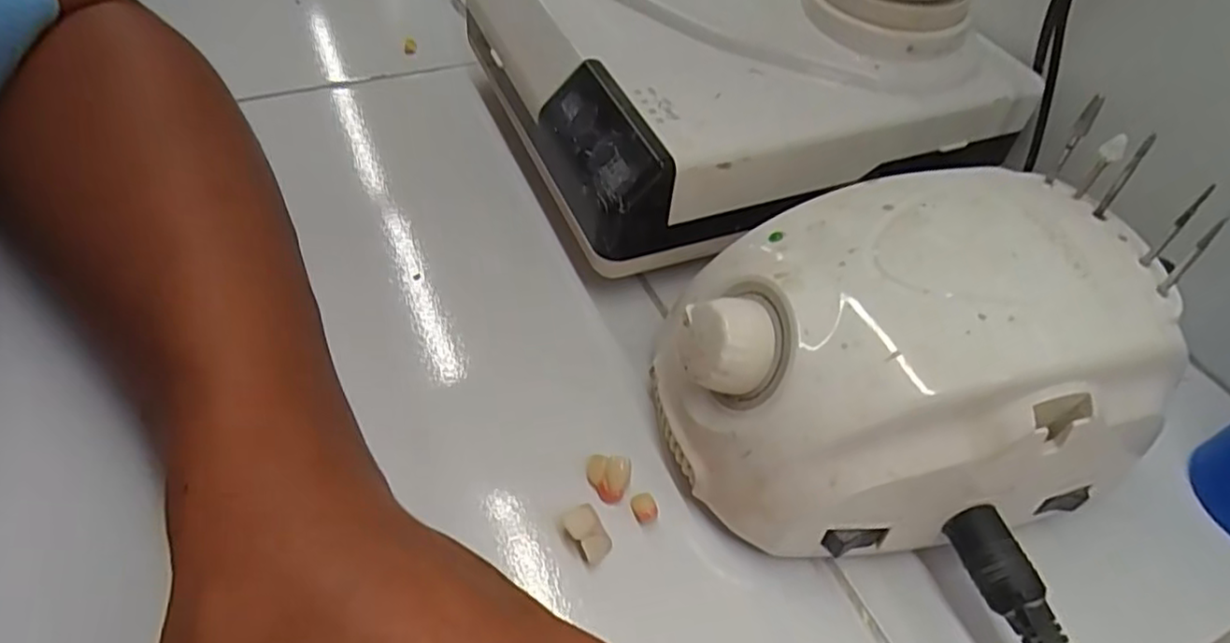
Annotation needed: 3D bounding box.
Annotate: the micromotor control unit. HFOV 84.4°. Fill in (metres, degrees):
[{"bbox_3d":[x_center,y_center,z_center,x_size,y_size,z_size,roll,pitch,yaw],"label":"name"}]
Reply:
[{"bbox_3d":[0.086,0.010,0.212,0.136,0.070,0.093,-6,50,-11],"label":"micromotor control unit"}]

